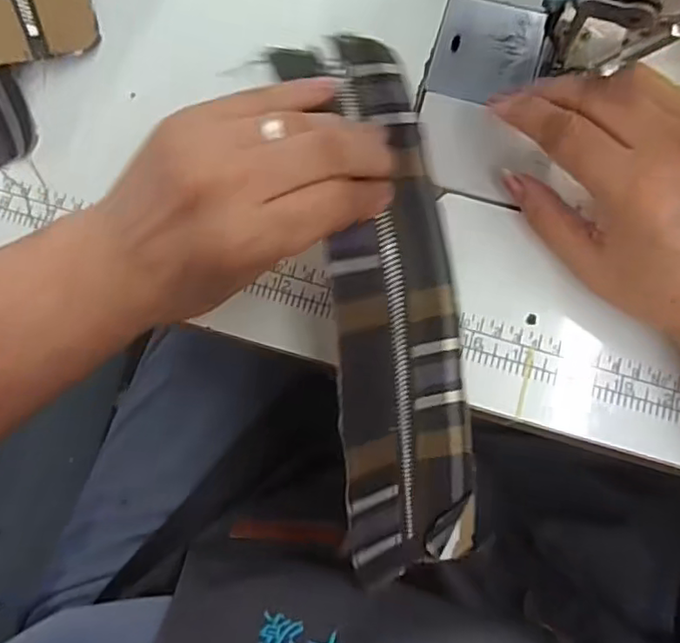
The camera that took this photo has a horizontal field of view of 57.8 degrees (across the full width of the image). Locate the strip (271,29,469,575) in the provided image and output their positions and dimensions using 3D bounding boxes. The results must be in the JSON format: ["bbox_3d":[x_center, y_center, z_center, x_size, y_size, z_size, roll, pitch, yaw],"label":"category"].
[{"bbox_3d":[0.025,-0.001,0.285,0.076,0.017,0.251,-8,100,-26],"label":"strip"}]

